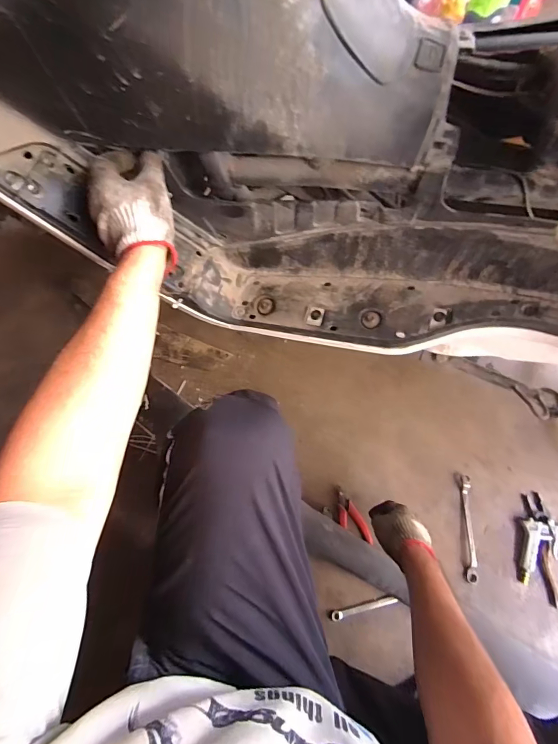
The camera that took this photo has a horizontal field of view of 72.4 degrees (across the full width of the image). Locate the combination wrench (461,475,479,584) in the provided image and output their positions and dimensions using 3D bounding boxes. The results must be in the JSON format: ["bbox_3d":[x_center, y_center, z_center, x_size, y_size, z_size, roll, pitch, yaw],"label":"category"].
[{"bbox_3d":[0.366,0.300,0.734,0.021,0.016,0.191,3,70,2],"label":"combination wrench"}]

